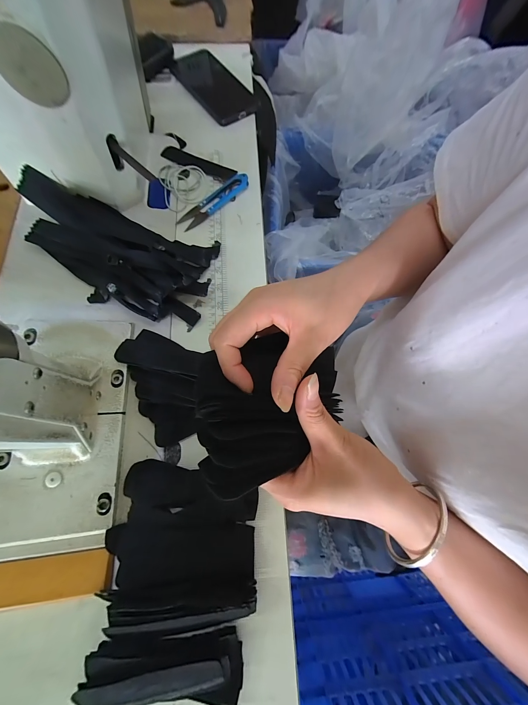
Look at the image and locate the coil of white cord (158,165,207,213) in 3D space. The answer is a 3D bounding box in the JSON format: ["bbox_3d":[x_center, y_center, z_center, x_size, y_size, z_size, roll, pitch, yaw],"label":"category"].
[{"bbox_3d":[-0.110,-0.231,0.354,0.061,0.009,0.078,-17,73,-6],"label":"coil of white cord"}]

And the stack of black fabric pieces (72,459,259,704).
[{"bbox_3d":[-0.070,0.184,0.212,0.122,0.027,0.161,3,72,0],"label":"stack of black fabric pieces"}]

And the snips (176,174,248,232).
[{"bbox_3d":[-0.068,-0.204,0.344,0.027,0.011,0.112,44,76,12],"label":"snips"}]

